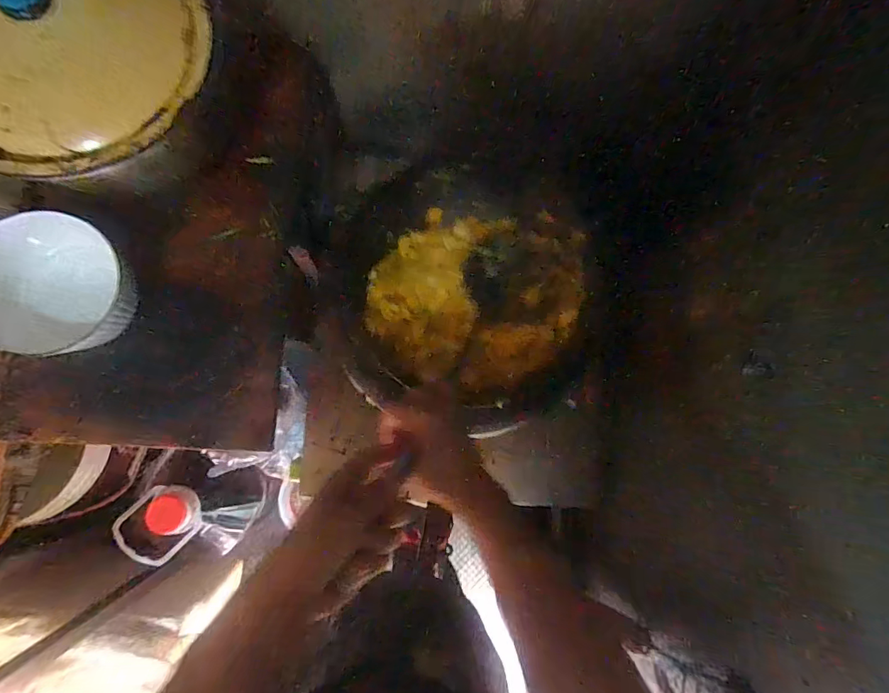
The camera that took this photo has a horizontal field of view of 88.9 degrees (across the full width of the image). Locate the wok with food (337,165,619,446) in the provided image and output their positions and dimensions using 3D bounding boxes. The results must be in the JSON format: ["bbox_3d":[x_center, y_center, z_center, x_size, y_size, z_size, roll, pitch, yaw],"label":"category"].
[{"bbox_3d":[0.046,-0.093,0.606,0.335,0.077,0.336,15,81,-3],"label":"wok with food"}]

